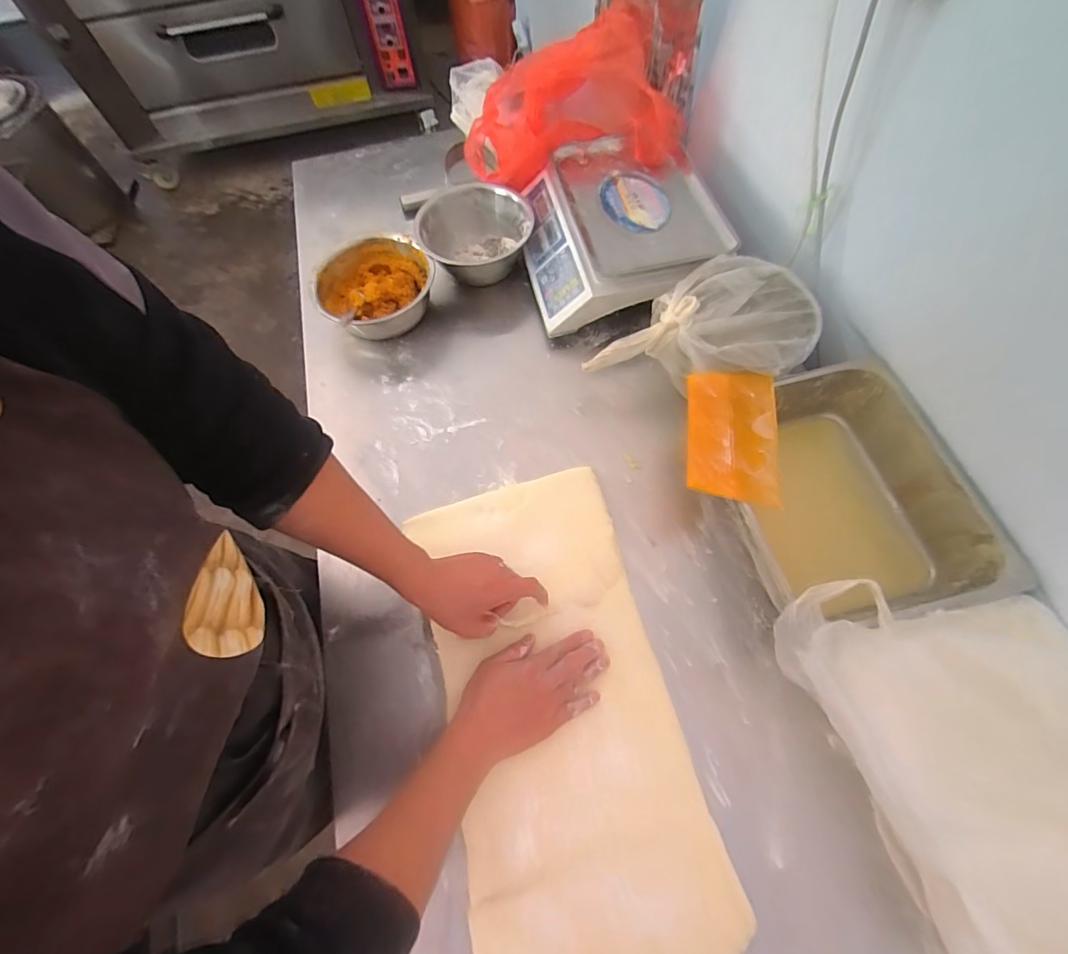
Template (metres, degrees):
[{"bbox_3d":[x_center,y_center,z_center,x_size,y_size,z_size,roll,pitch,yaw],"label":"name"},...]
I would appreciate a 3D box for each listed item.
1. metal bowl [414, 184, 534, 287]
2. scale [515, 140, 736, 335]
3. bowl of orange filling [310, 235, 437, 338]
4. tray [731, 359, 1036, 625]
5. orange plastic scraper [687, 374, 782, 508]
[{"bbox_3d":[-0.109,-0.443,0.897,0.197,0.107,0.243,-20,65,-7],"label":"metal bowl"},{"bbox_3d":[0.141,-0.431,0.835,0.313,0.098,0.330,-12,64,-3],"label":"scale"},{"bbox_3d":[-0.275,-0.326,0.841,0.191,0.082,0.175,-1,64,2],"label":"bowl of orange filling"},{"bbox_3d":[0.387,0.024,0.623,0.260,0.117,0.323,-10,64,-2],"label":"tray"},{"bbox_3d":[0.253,-0.054,0.609,0.110,0.010,0.183,7,65,6],"label":"orange plastic scraper"}]

